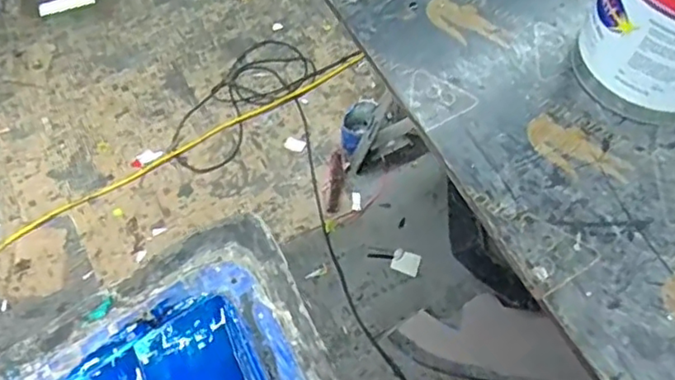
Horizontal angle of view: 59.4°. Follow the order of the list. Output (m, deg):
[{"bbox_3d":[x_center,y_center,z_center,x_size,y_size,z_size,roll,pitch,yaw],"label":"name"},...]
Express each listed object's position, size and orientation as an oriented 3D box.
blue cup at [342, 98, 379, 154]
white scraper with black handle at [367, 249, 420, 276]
[{"bbox_3d":[0.048,-0.180,1.623,0.092,0.080,0.139,24,62,12],"label":"blue cup"},{"bbox_3d":[0.149,0.170,1.503,0.129,0.024,0.067,24,62,12],"label":"white scraper with black handle"}]

